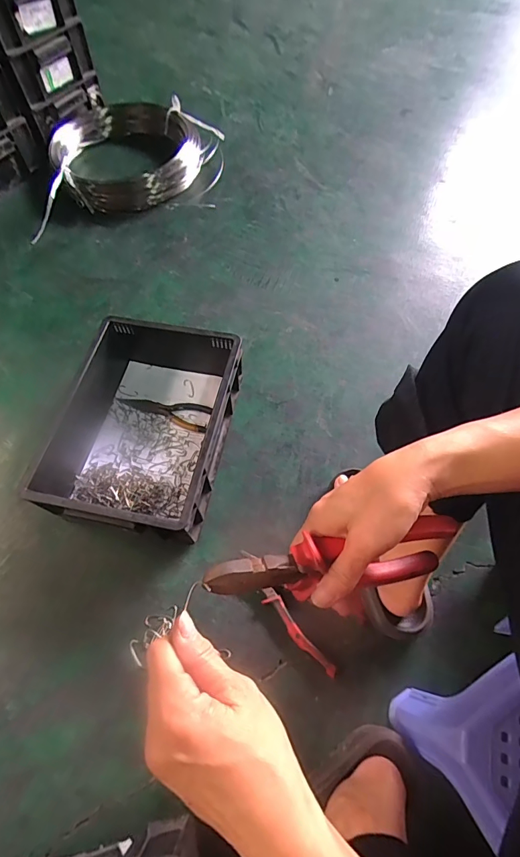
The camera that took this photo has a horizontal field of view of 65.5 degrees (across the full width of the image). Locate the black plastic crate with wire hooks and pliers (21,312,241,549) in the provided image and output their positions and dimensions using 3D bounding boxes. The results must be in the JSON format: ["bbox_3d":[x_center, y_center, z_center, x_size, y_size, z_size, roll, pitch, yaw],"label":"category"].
[{"bbox_3d":[-0.193,-0.003,0.668,0.263,0.123,0.331,11,63,6],"label":"black plastic crate with wire hooks and pliers"}]

